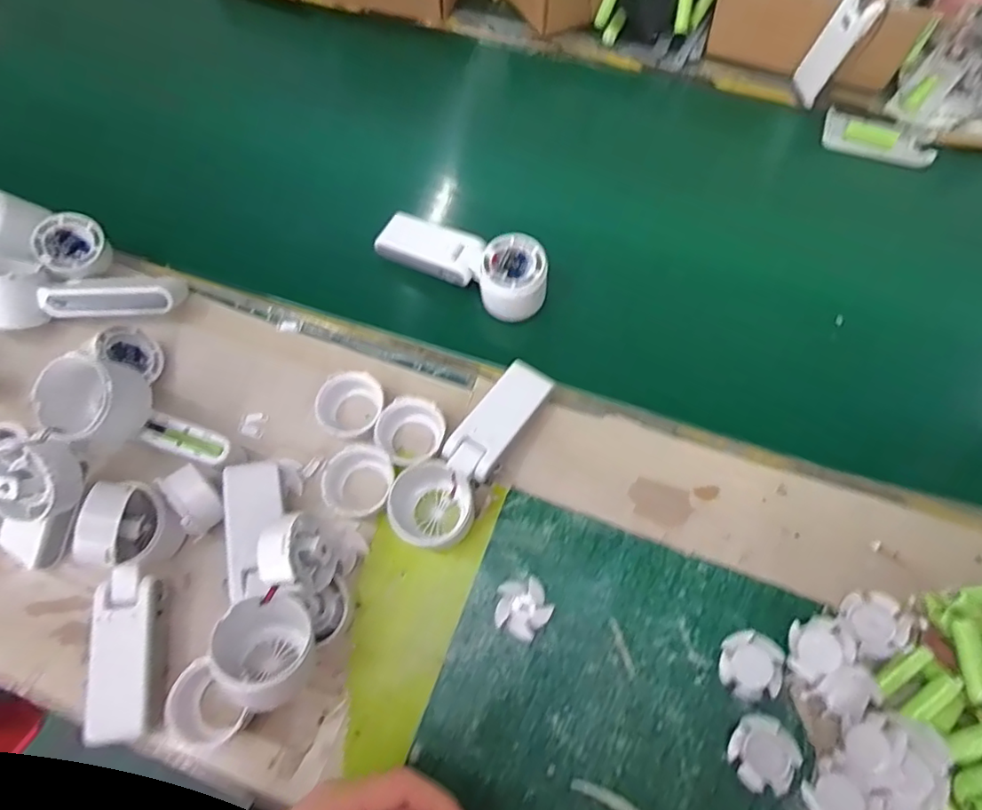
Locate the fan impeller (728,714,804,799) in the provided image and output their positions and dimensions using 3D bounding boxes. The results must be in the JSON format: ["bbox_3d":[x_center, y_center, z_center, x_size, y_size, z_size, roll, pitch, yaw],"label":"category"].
[{"bbox_3d":[0.177,0.227,0.377,0.040,0.008,0.042,-1,67,1],"label":"fan impeller"}]

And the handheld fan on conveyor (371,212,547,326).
[{"bbox_3d":[-0.028,-0.133,0.521,0.162,0.040,0.062,27,70,12],"label":"handheld fan on conveyor"}]

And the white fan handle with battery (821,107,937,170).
[{"bbox_3d":[0.386,-0.265,0.584,0.102,0.022,0.037,17,68,9],"label":"white fan handle with battery"}]

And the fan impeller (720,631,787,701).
[{"bbox_3d":[0.177,0.177,0.397,0.038,0.013,0.042,17,68,9],"label":"fan impeller"}]

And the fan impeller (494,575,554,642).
[{"bbox_3d":[0.023,0.145,0.420,0.038,0.011,0.040,28,70,13],"label":"fan impeller"}]

